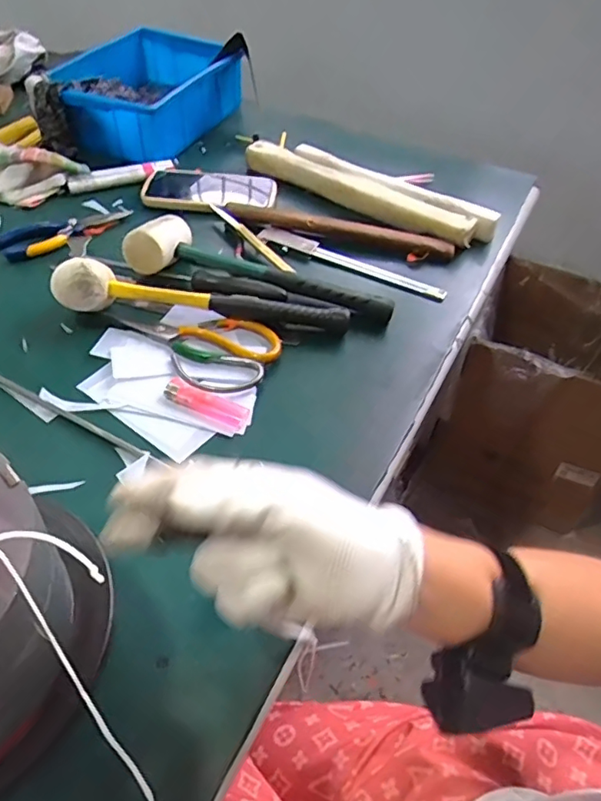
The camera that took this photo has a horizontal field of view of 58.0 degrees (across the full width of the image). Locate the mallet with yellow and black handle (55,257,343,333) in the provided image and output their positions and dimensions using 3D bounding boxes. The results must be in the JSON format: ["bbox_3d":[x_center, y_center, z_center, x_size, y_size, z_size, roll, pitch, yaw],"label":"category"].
[{"bbox_3d":[-0.092,-0.107,0.535,0.281,0.057,0.060,2,48,-3],"label":"mallet with yellow and black handle"}]

